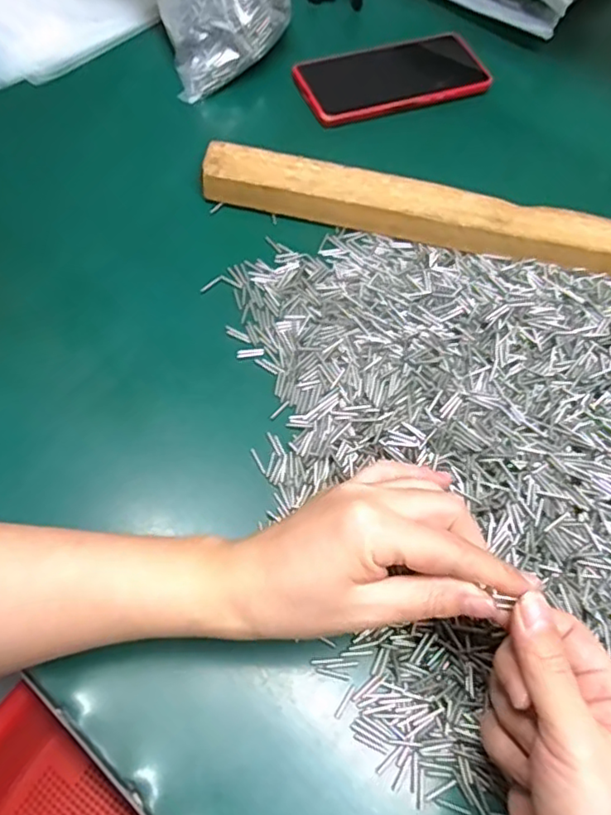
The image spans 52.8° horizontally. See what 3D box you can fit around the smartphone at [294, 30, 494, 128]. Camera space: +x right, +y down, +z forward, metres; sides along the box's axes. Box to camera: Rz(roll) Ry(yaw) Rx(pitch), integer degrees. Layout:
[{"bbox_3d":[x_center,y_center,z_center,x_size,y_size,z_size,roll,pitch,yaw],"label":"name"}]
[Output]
[{"bbox_3d":[0.078,-0.292,0.542,0.171,0.012,0.090,-15,66,-10],"label":"smartphone"}]

